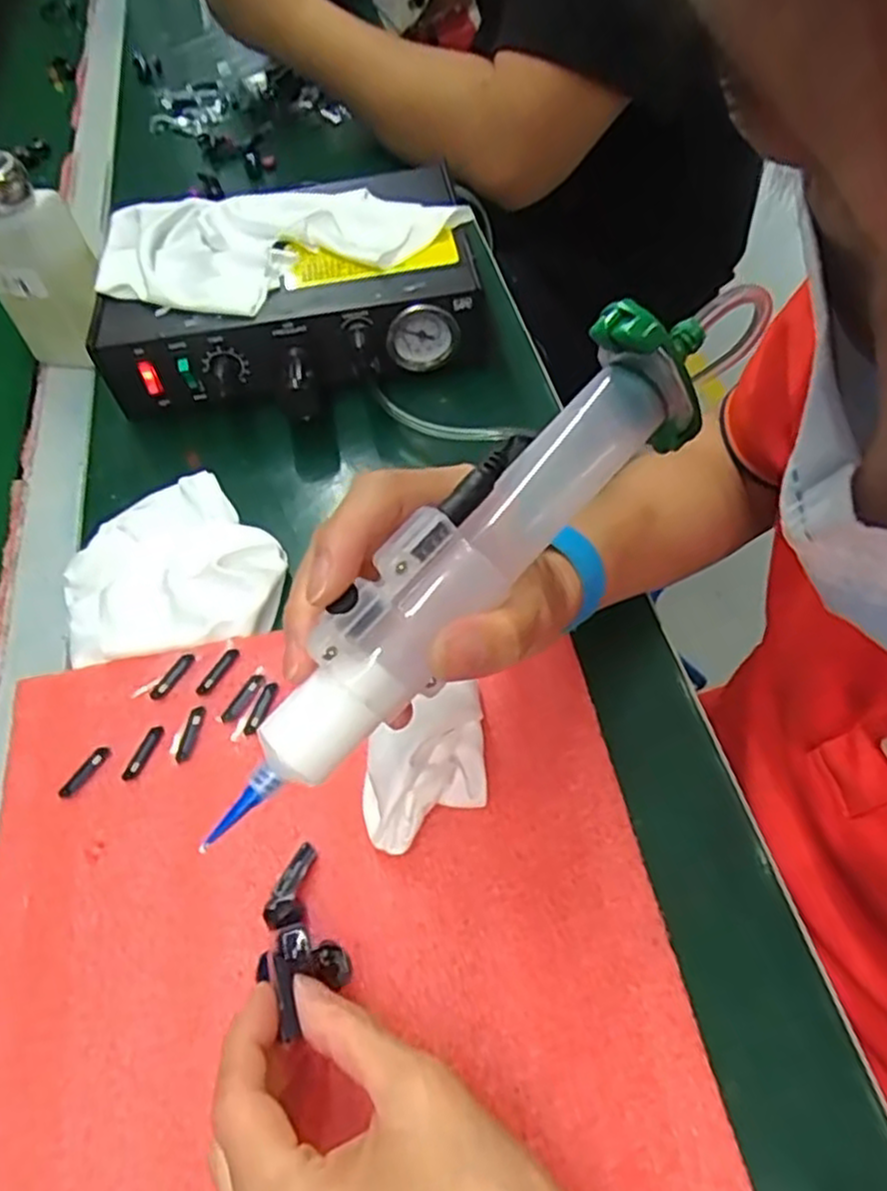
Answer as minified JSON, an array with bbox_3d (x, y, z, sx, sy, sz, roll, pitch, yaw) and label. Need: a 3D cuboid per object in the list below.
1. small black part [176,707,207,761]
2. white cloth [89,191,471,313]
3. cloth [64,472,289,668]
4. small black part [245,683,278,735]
[{"bbox_3d":[-0.116,0.062,0.341,0.008,0.004,0.027,4,56,8],"label":"small black part"},{"bbox_3d":[-0.105,-0.223,0.471,0.226,0.021,0.115,-3,55,3],"label":"white cloth"},{"bbox_3d":[-0.145,-0.022,0.401,0.112,0.020,0.117,-10,55,-2],"label":"cloth"},{"bbox_3d":[-0.085,0.052,0.347,0.006,0.004,0.027,13,57,14],"label":"small black part"}]

